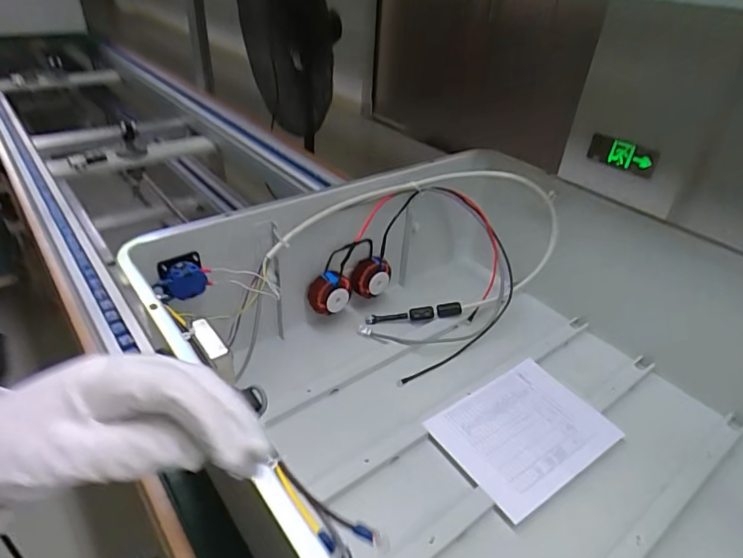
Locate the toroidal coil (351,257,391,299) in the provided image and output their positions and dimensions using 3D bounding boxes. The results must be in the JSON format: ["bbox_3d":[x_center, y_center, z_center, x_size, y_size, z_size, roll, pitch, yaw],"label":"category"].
[{"bbox_3d":[-0.002,-0.001,0.791,0.063,0.061,0.034,-22,41,-33],"label":"toroidal coil"}]

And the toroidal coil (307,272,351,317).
[{"bbox_3d":[-0.063,0.022,0.749,0.064,0.061,0.034,-17,39,-28],"label":"toroidal coil"}]

